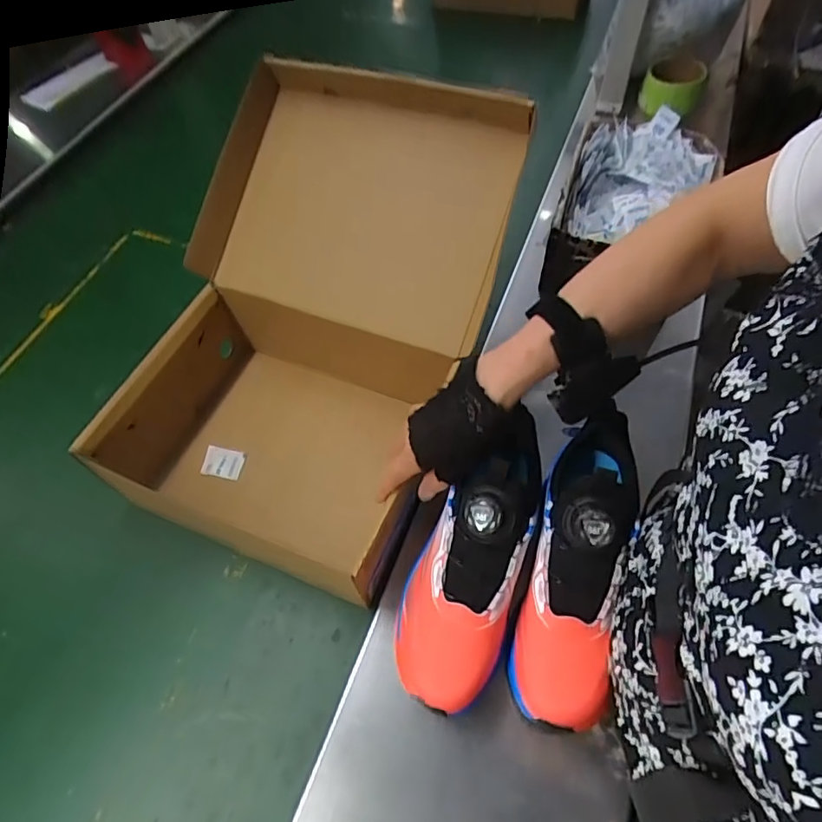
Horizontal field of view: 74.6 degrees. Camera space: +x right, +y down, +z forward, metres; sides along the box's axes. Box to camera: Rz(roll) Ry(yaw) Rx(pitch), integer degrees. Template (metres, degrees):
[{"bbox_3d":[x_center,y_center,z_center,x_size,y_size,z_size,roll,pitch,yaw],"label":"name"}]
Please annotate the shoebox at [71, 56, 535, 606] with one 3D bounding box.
[{"bbox_3d":[-0.104,-0.104,0.554,0.302,0.299,0.401,17,61,13],"label":"shoebox"}]

